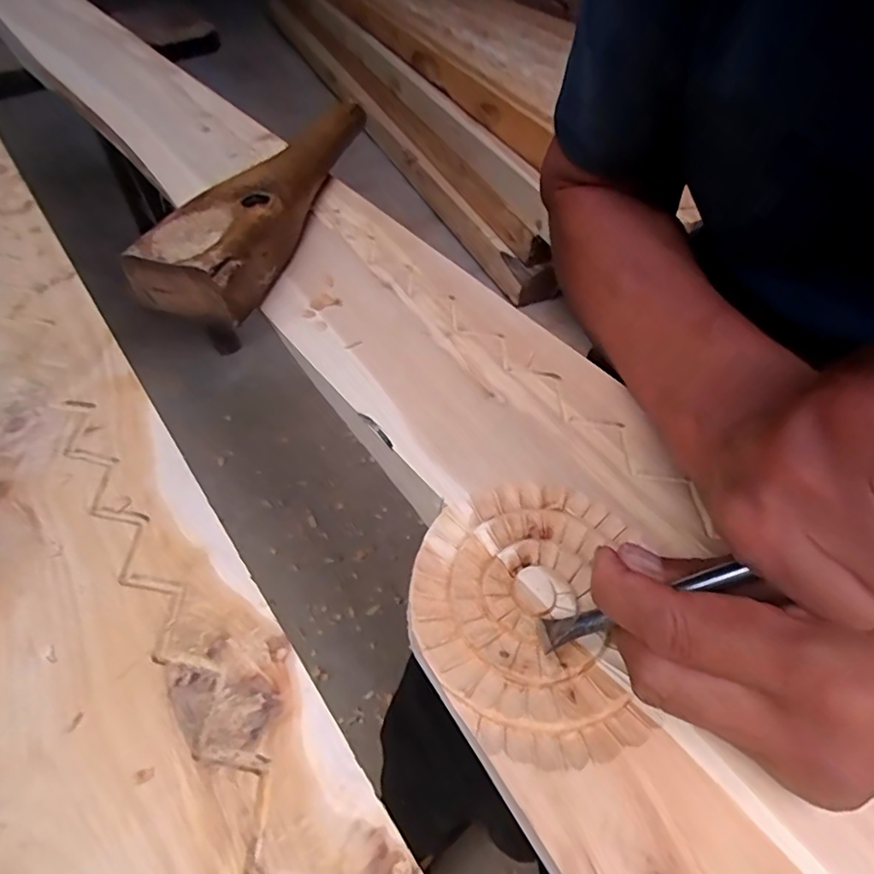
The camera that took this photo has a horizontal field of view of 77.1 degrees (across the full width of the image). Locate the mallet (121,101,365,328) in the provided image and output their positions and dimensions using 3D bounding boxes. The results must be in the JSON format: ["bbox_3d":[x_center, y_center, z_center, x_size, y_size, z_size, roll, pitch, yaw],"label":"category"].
[{"bbox_3d":[-0.122,-0.186,0.410,0.063,0.049,0.281,11,52,6],"label":"mallet"}]

